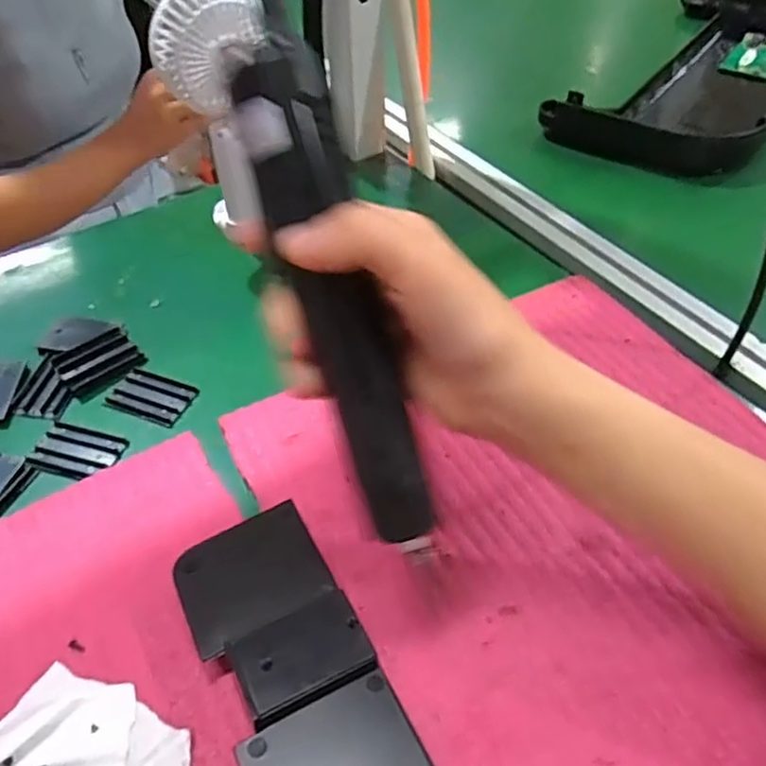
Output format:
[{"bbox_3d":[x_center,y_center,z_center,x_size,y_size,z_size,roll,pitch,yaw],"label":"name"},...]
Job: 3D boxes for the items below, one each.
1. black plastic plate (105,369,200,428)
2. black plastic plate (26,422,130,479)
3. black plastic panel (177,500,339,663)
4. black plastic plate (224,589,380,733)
[{"bbox_3d":[-0.157,0.009,0.459,0.055,0.004,0.035,16,49,16],"label":"black plastic plate"},{"bbox_3d":[-0.192,0.043,0.427,0.054,0.004,0.036,11,48,12],"label":"black plastic plate"},{"bbox_3d":[-0.066,0.097,0.343,0.073,0.007,0.052,-21,69,-30],"label":"black plastic panel"},{"bbox_3d":[-0.036,0.122,0.304,0.058,0.005,0.043,-19,44,-23],"label":"black plastic plate"}]

